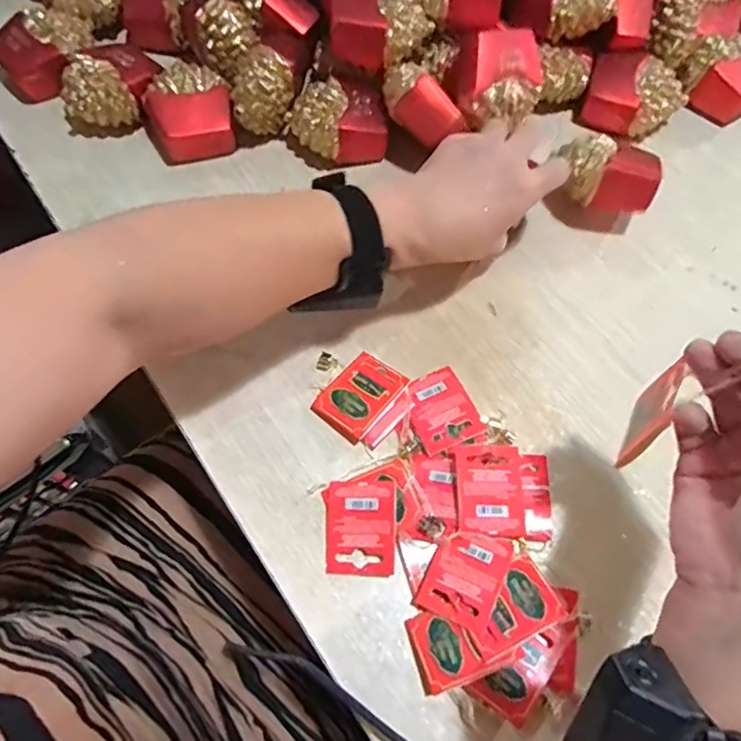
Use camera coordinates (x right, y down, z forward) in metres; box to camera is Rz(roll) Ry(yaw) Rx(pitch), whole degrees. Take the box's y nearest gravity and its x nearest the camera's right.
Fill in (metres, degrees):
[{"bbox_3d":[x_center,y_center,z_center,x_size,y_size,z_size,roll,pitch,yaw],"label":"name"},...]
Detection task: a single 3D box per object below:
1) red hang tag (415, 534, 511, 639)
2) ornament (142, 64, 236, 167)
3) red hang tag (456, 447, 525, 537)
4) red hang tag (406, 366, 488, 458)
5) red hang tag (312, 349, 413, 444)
[{"bbox_3d":[0.060,0.132,0.378,0.045,0.007,0.058,22,71,16],"label":"red hang tag"},{"bbox_3d":[-0.159,-0.224,0.517,0.070,0.045,0.074,-14,66,-8],"label":"ornament"},{"bbox_3d":[0.081,0.079,0.396,0.046,0.007,0.059,7,65,-11],"label":"red hang tag"},{"bbox_3d":[0.050,0.029,0.429,0.046,0.004,0.057,-25,66,-6],"label":"red hang tag"},{"bbox_3d":[-0.007,0.018,0.431,0.046,0.010,0.062,39,70,15],"label":"red hang tag"}]

